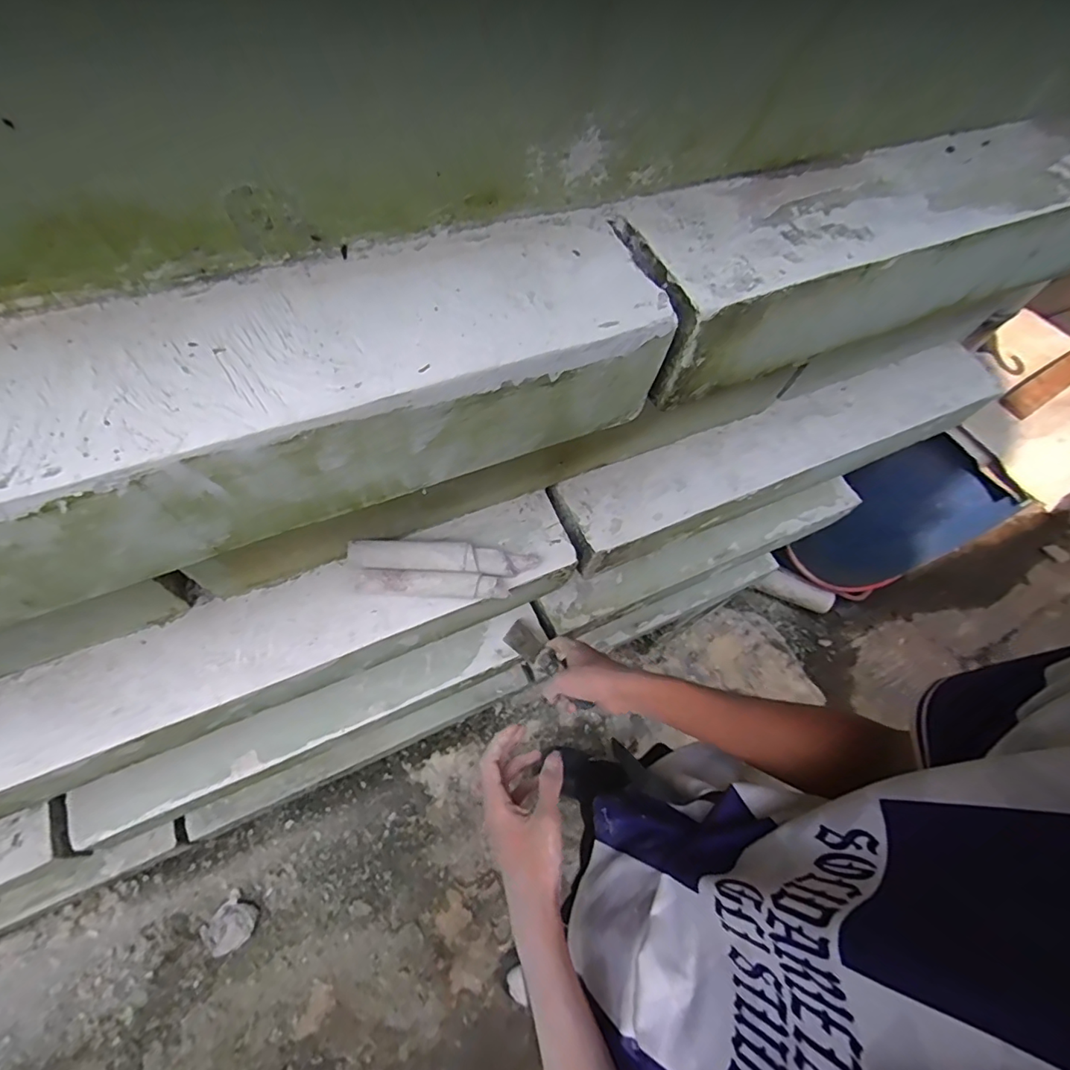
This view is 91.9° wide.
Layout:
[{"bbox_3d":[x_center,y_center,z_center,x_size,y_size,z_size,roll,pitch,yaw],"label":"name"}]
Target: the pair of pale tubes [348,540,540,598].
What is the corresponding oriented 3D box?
[{"bbox_3d":[-0.080,0.033,0.462,0.163,0.036,0.051,1,62,-5],"label":"pair of pale tubes"}]

